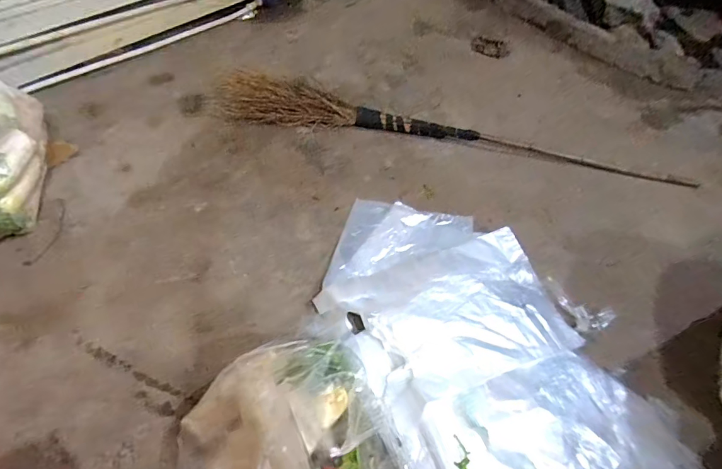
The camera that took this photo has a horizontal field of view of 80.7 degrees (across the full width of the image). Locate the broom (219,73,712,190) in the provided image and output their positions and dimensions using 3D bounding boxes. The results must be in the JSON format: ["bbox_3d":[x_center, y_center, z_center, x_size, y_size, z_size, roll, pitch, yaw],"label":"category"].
[{"bbox_3d":[0.229,-0.377,1.420,1.466,0.134,0.203,9,49,3],"label":"broom"}]

